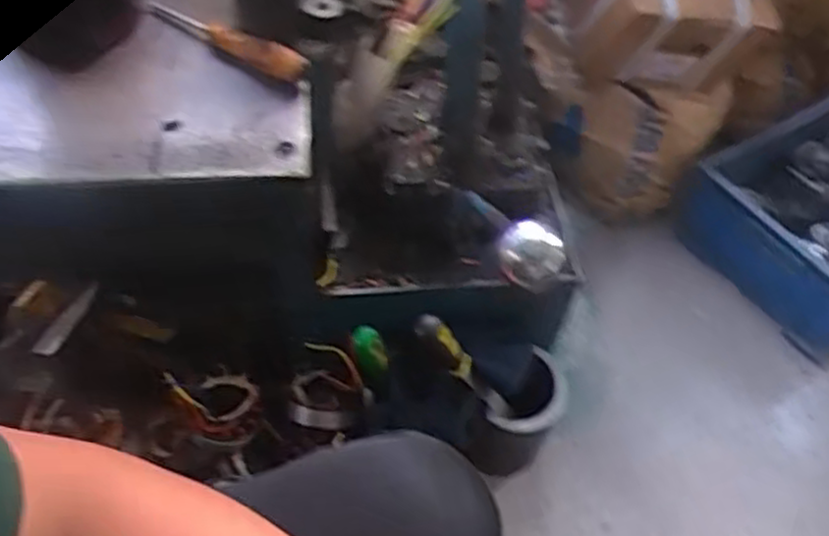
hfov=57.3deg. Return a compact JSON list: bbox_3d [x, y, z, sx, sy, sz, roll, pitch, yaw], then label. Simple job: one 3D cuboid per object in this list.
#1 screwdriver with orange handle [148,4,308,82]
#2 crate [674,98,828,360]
[{"bbox_3d":[-0.173,-0.212,0.694,0.157,0.027,0.032,25,56,13],"label":"screwdriver with orange handle"},{"bbox_3d":[0.653,-0.090,1.157,0.405,0.139,0.312,-27,61,-22],"label":"crate"}]

